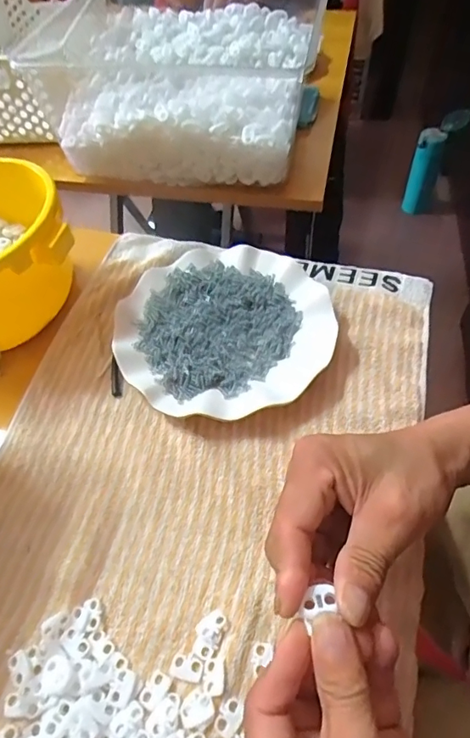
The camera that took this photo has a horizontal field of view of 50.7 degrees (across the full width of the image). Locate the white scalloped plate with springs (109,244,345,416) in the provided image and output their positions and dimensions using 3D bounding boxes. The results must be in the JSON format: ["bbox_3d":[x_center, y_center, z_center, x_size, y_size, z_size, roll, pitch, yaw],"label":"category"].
[{"bbox_3d":[-0.009,-0.033,0.427,0.174,0.024,0.179,-2,53,2],"label":"white scalloped plate with springs"}]

